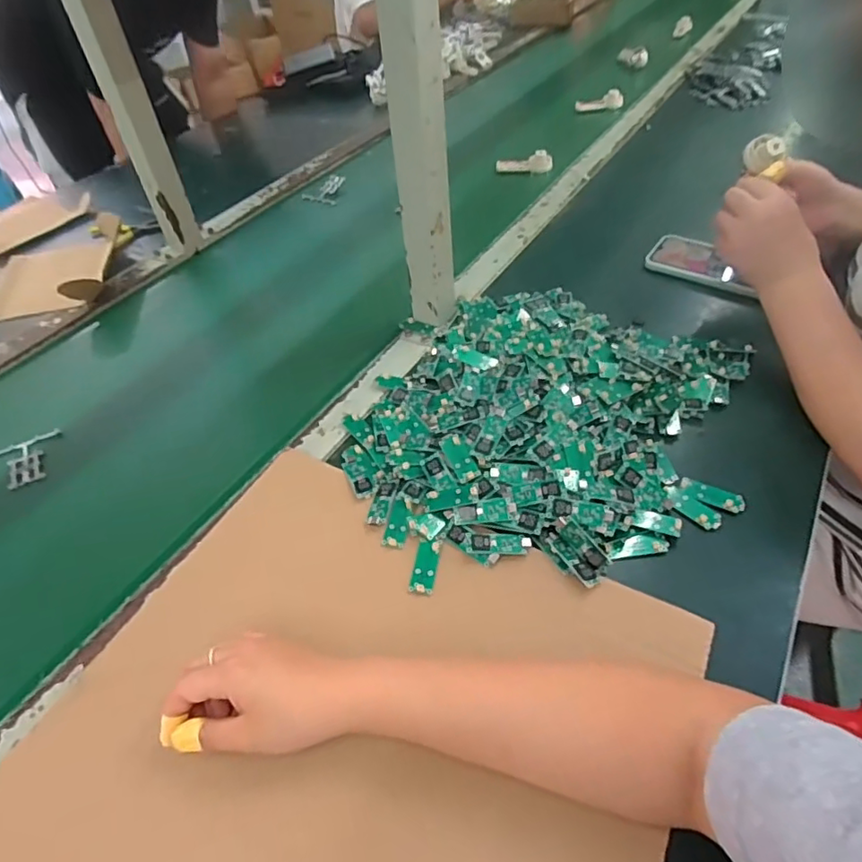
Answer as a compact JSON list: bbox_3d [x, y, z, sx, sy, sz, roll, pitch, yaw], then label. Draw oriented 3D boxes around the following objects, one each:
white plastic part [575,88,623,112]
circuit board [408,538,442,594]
[{"bbox_3d":[0.344,-0.670,1.163,0.095,0.035,0.022,-11,47,-7],"label":"white plastic part"},{"bbox_3d":[-0.005,0.107,0.459,0.018,0.004,0.048,5,47,9],"label":"circuit board"}]

